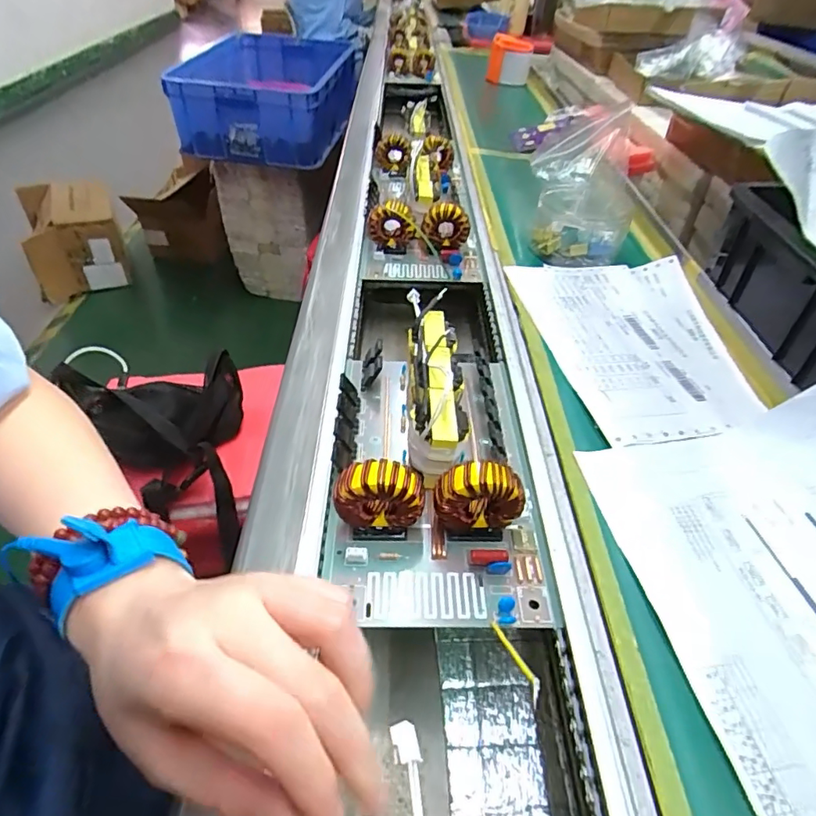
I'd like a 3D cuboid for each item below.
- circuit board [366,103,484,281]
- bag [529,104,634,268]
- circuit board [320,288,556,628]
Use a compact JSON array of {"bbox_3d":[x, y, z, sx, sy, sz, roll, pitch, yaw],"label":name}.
[{"bbox_3d":[0.015,-0.260,0.626,0.121,0.045,0.303,0,45,-2],"label":"circuit board"},{"bbox_3d":[0.182,-0.227,0.535,0.105,0.126,0.088,13,48,18],"label":"bag"},{"bbox_3d":[0.016,0.013,0.338,0.128,0.043,0.235,0,45,-2],"label":"circuit board"}]

